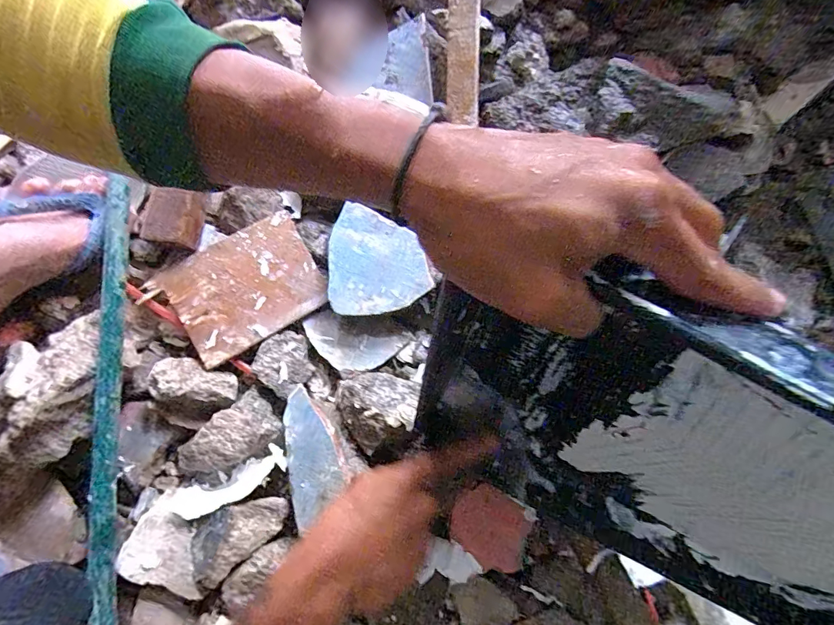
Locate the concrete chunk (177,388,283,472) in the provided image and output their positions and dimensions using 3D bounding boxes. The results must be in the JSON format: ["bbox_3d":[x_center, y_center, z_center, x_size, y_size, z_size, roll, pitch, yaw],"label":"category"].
[{"bbox_3d":[-0.187,0.127,0.426,0.103,0.035,0.057,-38,74,-11],"label":"concrete chunk"}]

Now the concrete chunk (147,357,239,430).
[{"bbox_3d":[-0.223,0.080,0.427,0.075,0.034,0.060,18,72,7],"label":"concrete chunk"}]

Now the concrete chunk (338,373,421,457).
[{"bbox_3d":[-0.042,0.094,0.414,0.077,0.041,0.072,1,73,-2],"label":"concrete chunk"}]

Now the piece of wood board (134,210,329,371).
[{"bbox_3d":[-0.185,-0.026,0.457,0.155,0.011,0.114,-31,73,-9],"label":"piece of wood board"}]

